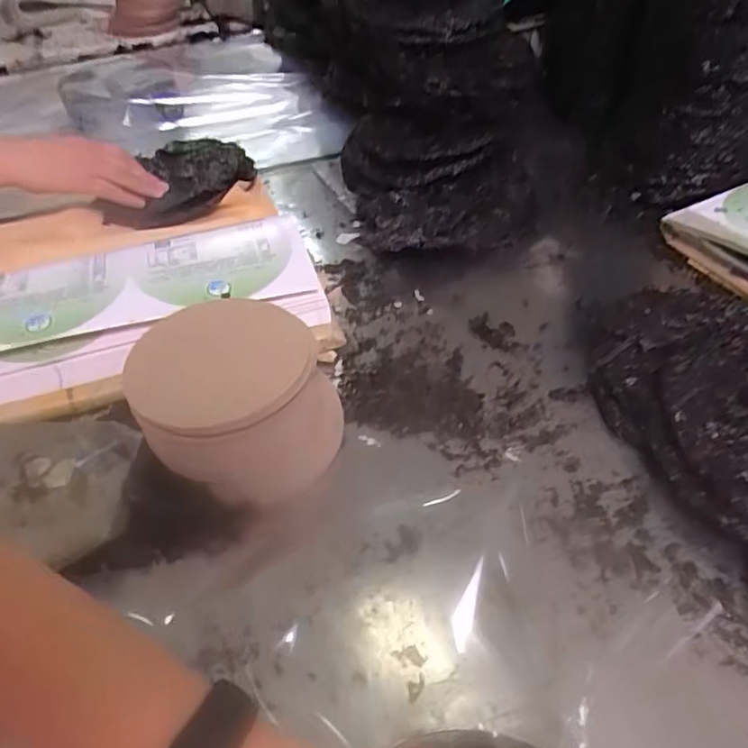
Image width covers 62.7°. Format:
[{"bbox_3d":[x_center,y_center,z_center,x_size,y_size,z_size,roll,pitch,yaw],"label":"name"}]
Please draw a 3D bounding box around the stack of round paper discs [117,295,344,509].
[{"bbox_3d":[-0.109,0.017,0.497,0.147,0.107,0.142,-13,46,-8],"label":"stack of round paper discs"}]

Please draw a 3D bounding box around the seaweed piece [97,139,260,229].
[{"bbox_3d":[-0.234,-0.256,0.802,0.162,0.031,0.202,6,46,10],"label":"seaweed piece"}]

